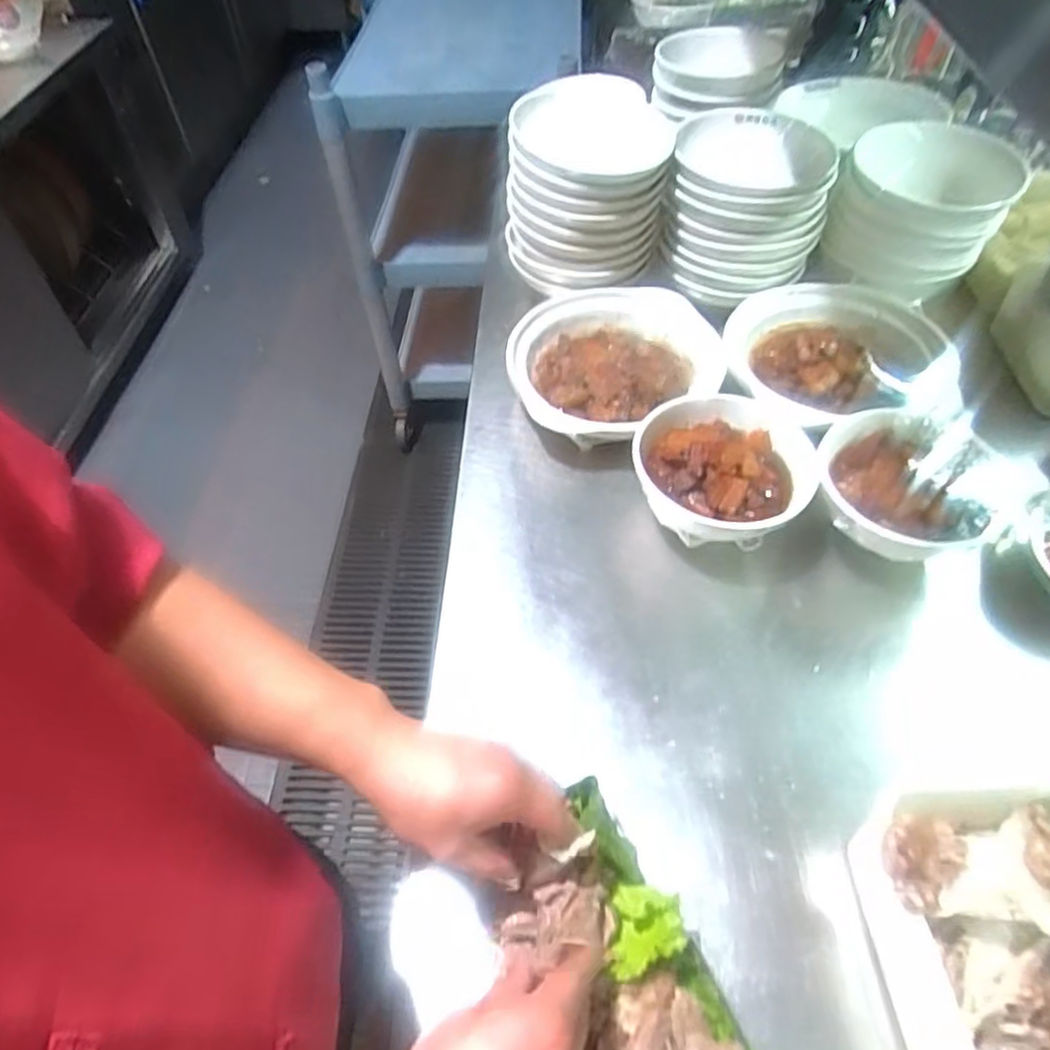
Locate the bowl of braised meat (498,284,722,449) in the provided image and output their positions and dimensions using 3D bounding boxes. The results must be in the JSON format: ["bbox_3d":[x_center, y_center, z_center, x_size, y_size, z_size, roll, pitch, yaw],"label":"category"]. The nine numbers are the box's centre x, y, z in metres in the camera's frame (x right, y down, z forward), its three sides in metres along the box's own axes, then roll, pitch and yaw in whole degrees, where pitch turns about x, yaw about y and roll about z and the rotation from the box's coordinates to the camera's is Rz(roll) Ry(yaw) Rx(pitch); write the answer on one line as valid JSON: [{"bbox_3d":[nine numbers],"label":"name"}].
[{"bbox_3d":[0.112,-0.194,0.862,0.255,0.071,0.276,-1,52,1],"label":"bowl of braised meat"}]

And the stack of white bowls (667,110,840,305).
[{"bbox_3d":[0.290,-0.425,0.929,0.190,0.162,0.201,10,53,9],"label":"stack of white bowls"}]

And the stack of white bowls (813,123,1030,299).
[{"bbox_3d":[0.528,-0.430,0.929,0.196,0.130,0.237,26,57,20],"label":"stack of white bowls"}]

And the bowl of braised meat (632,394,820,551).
[{"bbox_3d":[0.202,-0.046,0.732,0.172,0.093,0.172,-1,52,1],"label":"bowl of braised meat"}]

